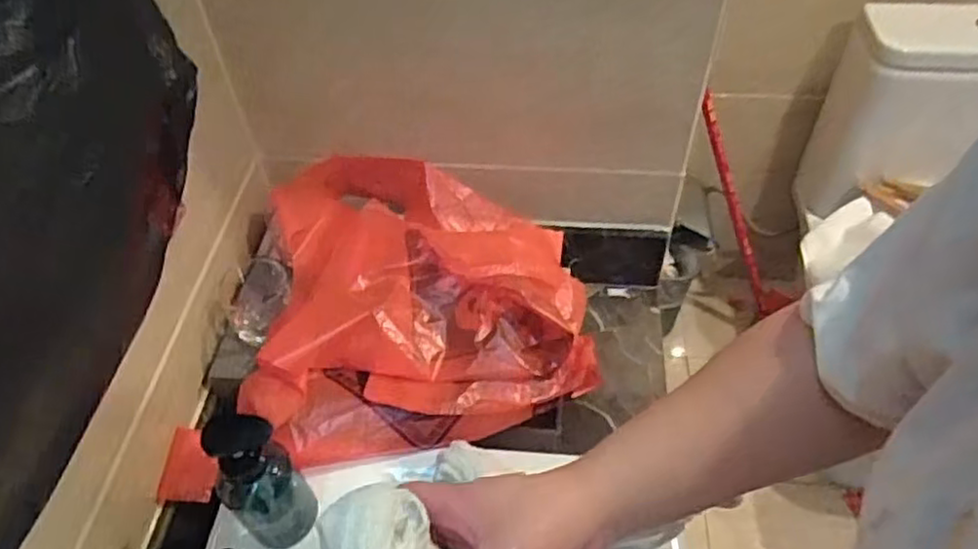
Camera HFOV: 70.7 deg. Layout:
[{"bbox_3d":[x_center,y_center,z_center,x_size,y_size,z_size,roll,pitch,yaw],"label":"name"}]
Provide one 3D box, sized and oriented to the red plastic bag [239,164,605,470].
[{"bbox_3d":[-0.074,0.011,0.752,0.340,0.109,0.345,-6,50,-2],"label":"red plastic bag"}]

